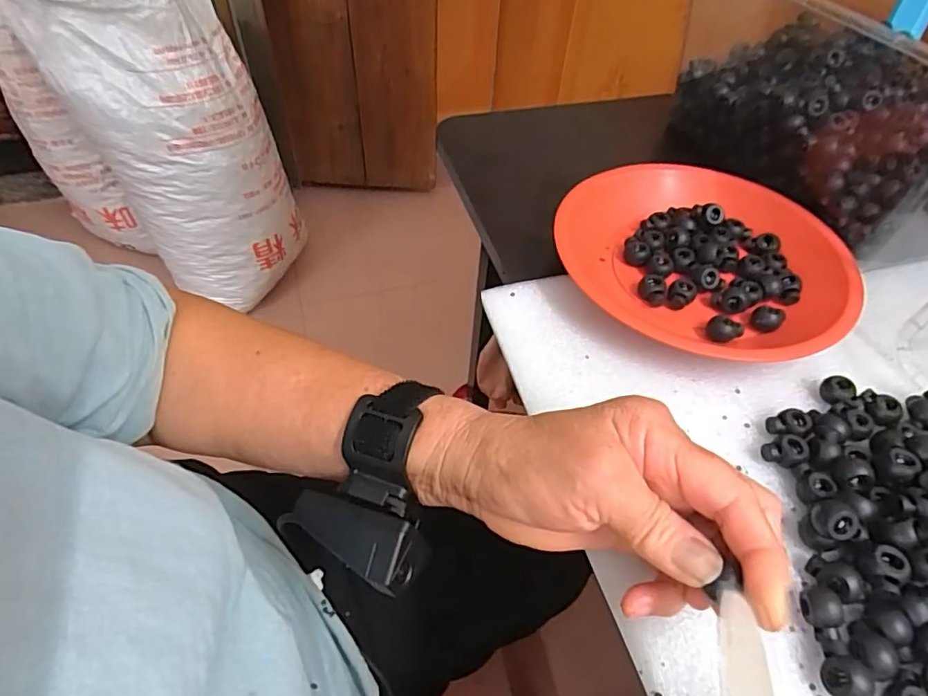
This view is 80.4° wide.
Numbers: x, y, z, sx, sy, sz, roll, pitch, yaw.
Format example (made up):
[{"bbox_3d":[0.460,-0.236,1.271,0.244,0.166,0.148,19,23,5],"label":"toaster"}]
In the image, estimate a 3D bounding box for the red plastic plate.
[{"bbox_3d":[0.177,-0.072,0.395,0.188,0.028,0.188,2,51,-2],"label":"red plastic plate"}]

